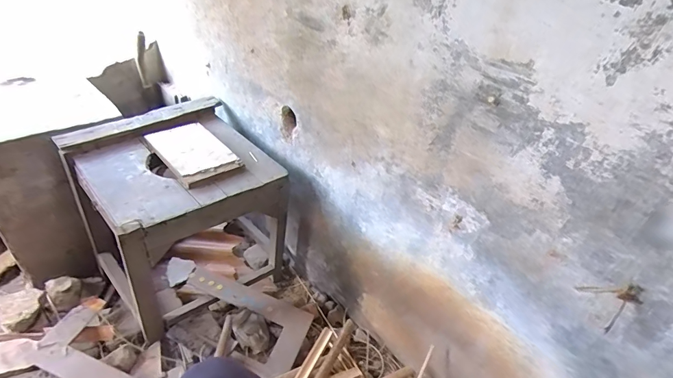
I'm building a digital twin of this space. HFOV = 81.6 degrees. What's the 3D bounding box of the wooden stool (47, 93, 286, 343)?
[{"bbox_3d":[-0.435,0.066,1.100,0.449,0.428,0.442,-21,44,-30],"label":"wooden stool"}]

